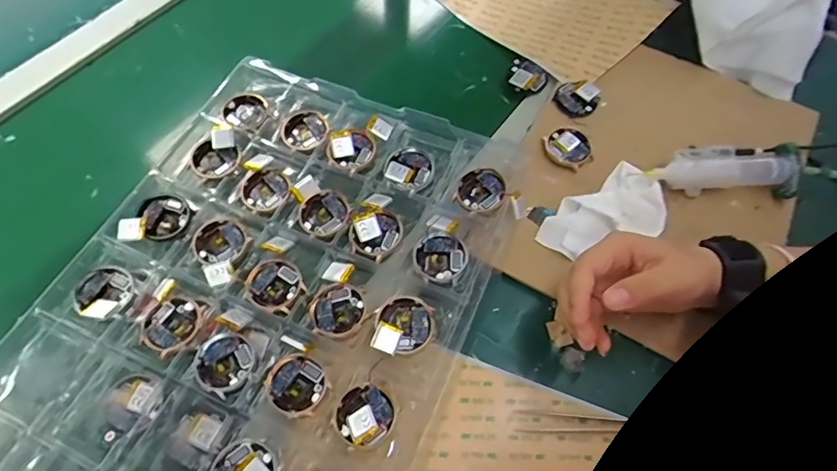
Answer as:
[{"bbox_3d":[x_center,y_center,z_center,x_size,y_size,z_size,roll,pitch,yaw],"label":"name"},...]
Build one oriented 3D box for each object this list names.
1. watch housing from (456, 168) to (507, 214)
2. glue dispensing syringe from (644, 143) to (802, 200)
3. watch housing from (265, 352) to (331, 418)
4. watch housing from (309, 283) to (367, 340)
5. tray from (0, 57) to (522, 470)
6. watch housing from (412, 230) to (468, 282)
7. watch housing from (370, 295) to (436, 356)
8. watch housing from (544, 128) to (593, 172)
[{"bbox_3d":[0.055,-0.040,0.442,0.039,0.008,0.043,24,64,10],"label":"watch housing"},{"bbox_3d":[0.285,-0.060,0.477,0.143,0.039,0.043,1,62,-2],"label":"glue dispensing syringe"},{"bbox_3d":[-0.089,0.109,0.374,0.043,0.006,0.040,1,62,-2],"label":"watch housing"},{"bbox_3d":[-0.063,0.059,0.400,0.043,0.005,0.043,1,62,-2],"label":"watch housing"},{"bbox_3d":[-0.131,0.062,0.404,0.313,0.044,0.436,23,64,10],"label":"tray"},{"bbox_3d":[0.018,0.018,0.420,0.043,0.012,0.042,1,62,-2],"label":"watch housing"},{"bbox_3d":[-0.011,0.070,0.390,0.043,0.016,0.045,1,62,-2],"label":"watch housing"},{"bbox_3d":[0.146,-0.085,0.493,0.043,0.009,0.046,1,62,-2],"label":"watch housing"}]

